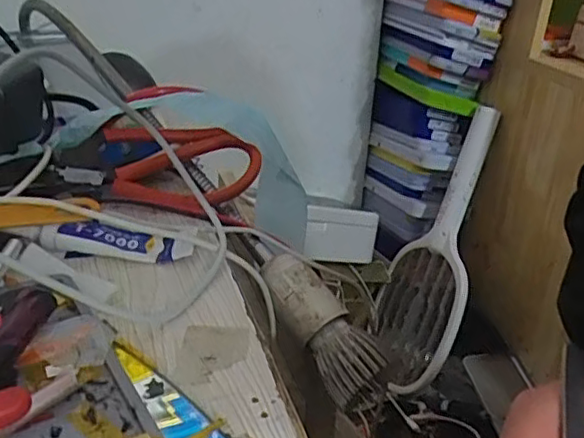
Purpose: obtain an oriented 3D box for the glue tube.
[{"bbox_3d":[-0.097,0.011,0.346,0.080,0.012,0.019,1,28,-3],"label":"glue tube"}]

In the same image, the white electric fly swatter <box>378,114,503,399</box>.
[{"bbox_3d":[0.206,0.042,0.913,0.027,0.409,0.163,16,-2,-23],"label":"white electric fly swatter"}]

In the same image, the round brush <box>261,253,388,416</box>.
[{"bbox_3d":[0.018,0.062,0.366,0.029,0.026,0.107,-11,50,-34],"label":"round brush"}]

